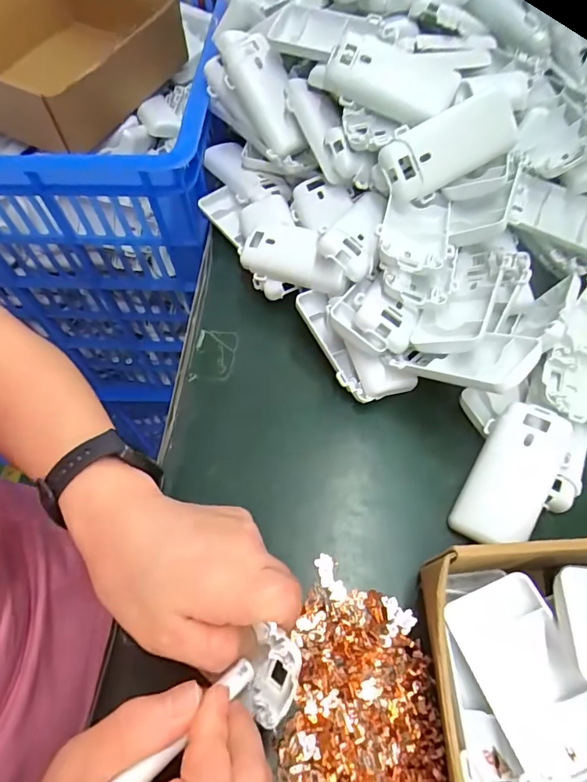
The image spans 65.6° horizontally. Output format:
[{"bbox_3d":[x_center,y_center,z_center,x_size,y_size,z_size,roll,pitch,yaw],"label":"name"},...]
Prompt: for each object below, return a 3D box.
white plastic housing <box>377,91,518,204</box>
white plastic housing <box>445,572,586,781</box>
[{"bbox_3d":[0.107,-0.171,0.319,0.091,0.040,0.031,-23,63,-9],"label":"white plastic housing"},{"bbox_3d":[0.109,0.135,0.200,0.045,0.013,0.094,-20,63,-9],"label":"white plastic housing"}]

